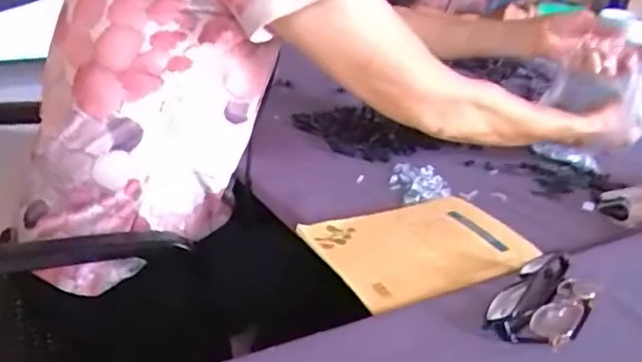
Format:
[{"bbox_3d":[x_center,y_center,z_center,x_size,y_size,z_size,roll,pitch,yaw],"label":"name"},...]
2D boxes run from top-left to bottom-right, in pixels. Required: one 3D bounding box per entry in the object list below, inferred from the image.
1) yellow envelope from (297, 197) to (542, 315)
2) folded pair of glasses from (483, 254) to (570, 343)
[{"bbox_3d":[0.105,0.060,0.603,0.213,0.009,0.144,-9,30,-28],"label":"yellow envelope"},{"bbox_3d":[0.177,0.091,0.522,0.034,0.030,0.129,21,27,34],"label":"folded pair of glasses"}]

